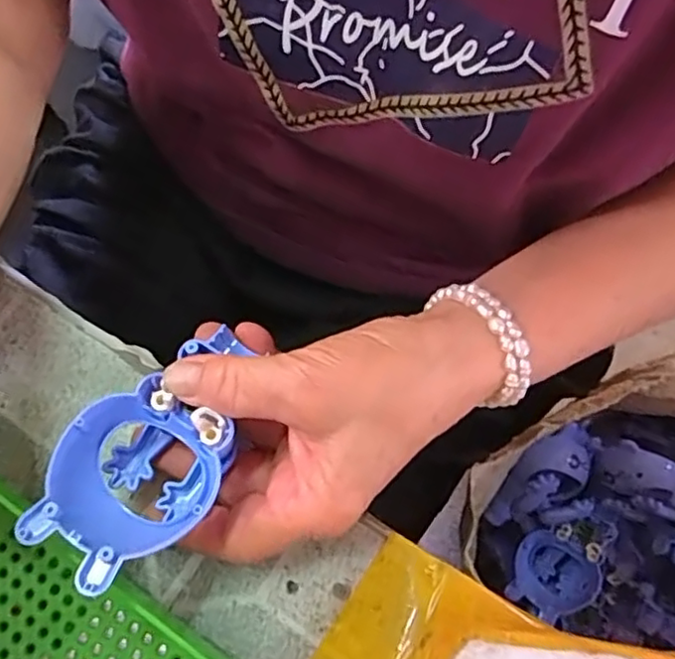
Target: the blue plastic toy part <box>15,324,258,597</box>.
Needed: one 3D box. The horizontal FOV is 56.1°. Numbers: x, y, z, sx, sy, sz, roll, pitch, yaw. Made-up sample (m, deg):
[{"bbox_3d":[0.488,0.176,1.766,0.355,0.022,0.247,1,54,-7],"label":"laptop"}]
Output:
[{"bbox_3d":[-0.067,0.045,0.244,0.058,0.038,0.099,32,75,11],"label":"blue plastic toy part"}]

